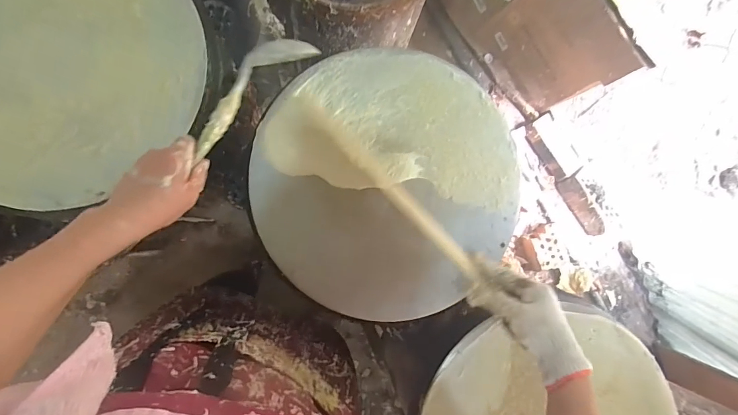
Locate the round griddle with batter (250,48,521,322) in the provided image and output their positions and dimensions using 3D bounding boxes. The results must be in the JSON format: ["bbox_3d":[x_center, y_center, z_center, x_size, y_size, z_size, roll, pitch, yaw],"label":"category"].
[{"bbox_3d":[0.034,-0.039,0.554,0.371,0.044,0.376,0,86,-6],"label":"round griddle with batter"}]

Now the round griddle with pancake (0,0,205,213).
[{"bbox_3d":[-0.428,-0.209,0.519,0.367,0.017,0.376,0,86,-6],"label":"round griddle with pancake"}]

